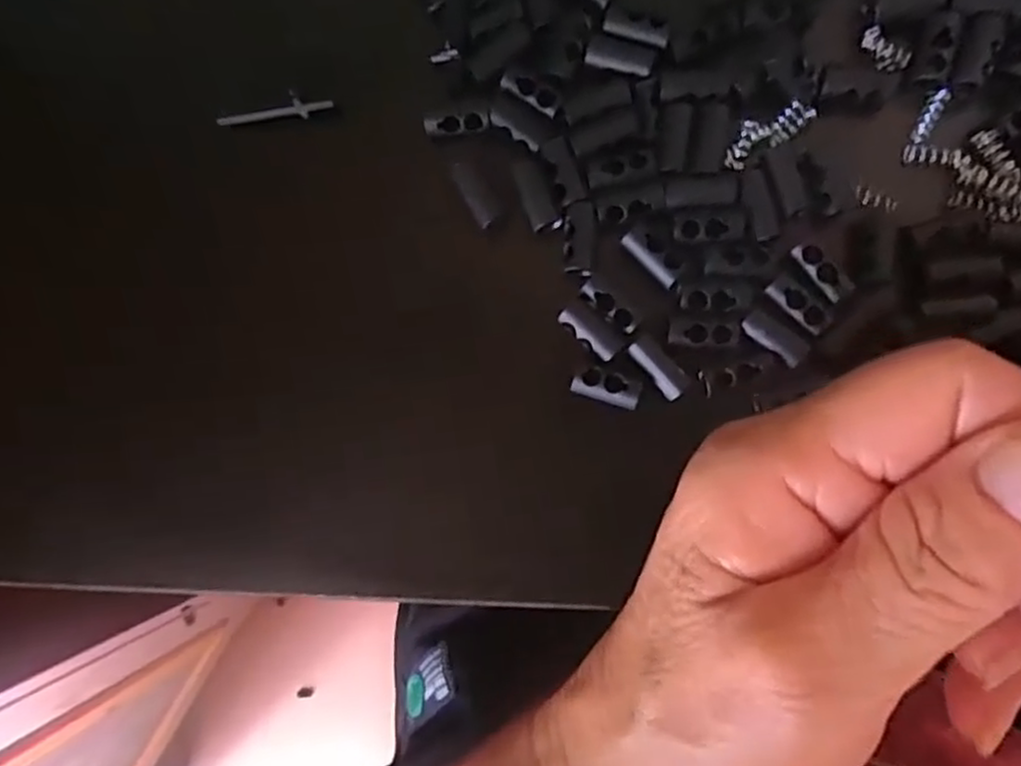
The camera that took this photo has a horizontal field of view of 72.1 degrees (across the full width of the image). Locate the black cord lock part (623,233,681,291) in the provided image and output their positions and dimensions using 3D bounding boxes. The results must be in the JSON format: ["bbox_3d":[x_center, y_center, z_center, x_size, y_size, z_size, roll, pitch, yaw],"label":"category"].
[{"bbox_3d":[0.038,-0.033,0.183,0.008,0.004,0.018,-43,85,2],"label":"black cord lock part"}]

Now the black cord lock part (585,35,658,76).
[{"bbox_3d":[0.029,-0.087,0.185,0.018,0.004,0.008,16,89,6],"label":"black cord lock part"}]

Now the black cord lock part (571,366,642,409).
[{"bbox_3d":[0.025,0.001,0.182,0.017,0.004,0.008,18,90,6],"label":"black cord lock part"}]

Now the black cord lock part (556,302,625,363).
[{"bbox_3d":[0.022,-0.014,0.182,0.009,0.004,0.018,-45,85,2],"label":"black cord lock part"}]

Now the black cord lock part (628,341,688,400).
[{"bbox_3d":[0.039,-0.004,0.181,0.007,0.004,0.018,-40,85,3],"label":"black cord lock part"}]

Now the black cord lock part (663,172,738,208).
[{"bbox_3d":[0.050,-0.050,0.183,0.019,0.004,0.009,-5,87,5],"label":"black cord lock part"}]

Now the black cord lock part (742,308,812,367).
[{"bbox_3d":[0.068,-0.012,0.179,0.018,0.004,0.007,39,92,5],"label":"black cord lock part"}]

